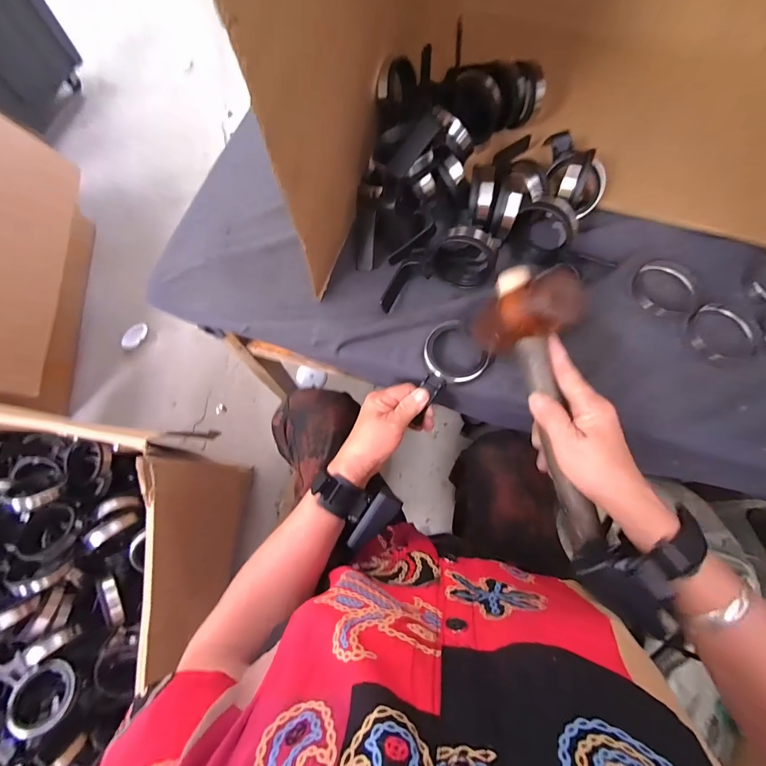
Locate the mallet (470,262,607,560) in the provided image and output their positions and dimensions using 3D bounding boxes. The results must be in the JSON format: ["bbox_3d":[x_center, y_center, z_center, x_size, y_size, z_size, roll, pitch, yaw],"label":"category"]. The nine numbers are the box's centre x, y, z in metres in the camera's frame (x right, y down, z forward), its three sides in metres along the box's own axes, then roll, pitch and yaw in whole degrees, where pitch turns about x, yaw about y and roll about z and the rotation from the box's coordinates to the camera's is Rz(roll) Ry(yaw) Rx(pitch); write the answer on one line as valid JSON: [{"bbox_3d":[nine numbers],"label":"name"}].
[{"bbox_3d":[0.149,0.019,0.324,0.062,0.073,0.257,-11,87,-4],"label":"mallet"}]

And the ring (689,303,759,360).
[{"bbox_3d":[0.381,-0.058,0.404,0.069,0.007,0.069,0,71,0],"label":"ring"}]

